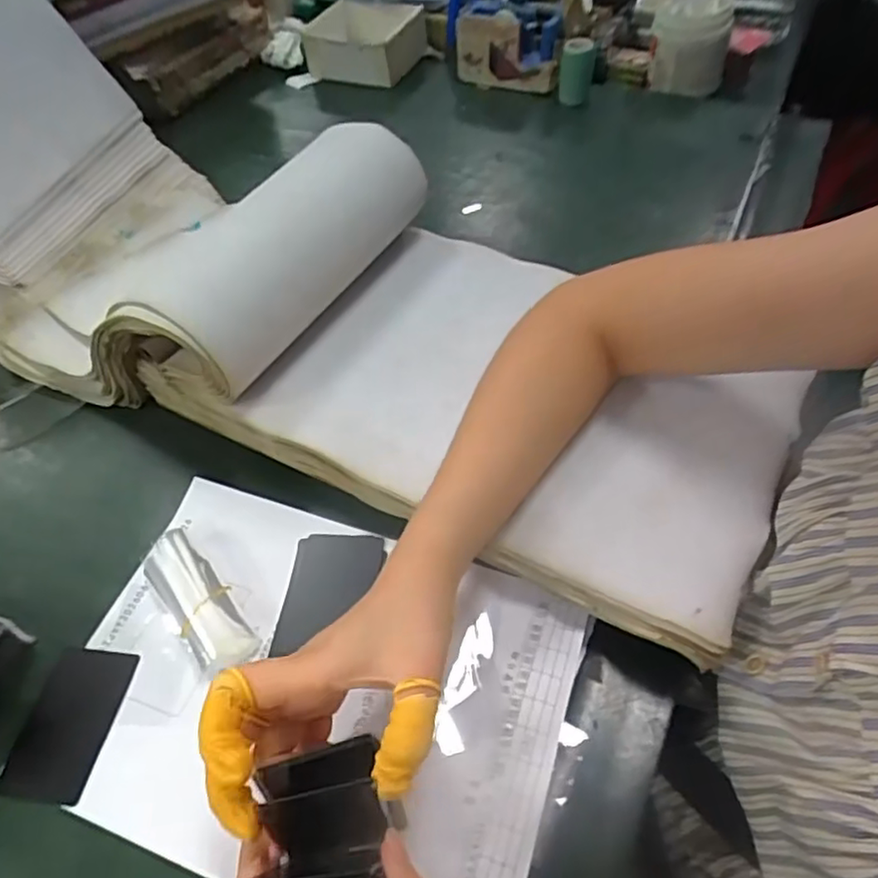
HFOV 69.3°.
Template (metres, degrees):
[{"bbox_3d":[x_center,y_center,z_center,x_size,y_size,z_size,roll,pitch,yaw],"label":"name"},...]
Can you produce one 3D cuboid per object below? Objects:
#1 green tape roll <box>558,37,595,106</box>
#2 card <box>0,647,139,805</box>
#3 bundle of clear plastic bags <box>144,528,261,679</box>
[{"bbox_3d":[0.171,-0.457,0.795,0.041,0.064,0.040,7,53,10],"label":"green tape roll"},{"bbox_3d":[-0.222,0.169,0.381,0.055,0.004,0.084,2,52,11],"label":"card"},{"bbox_3d":[-0.158,0.104,0.410,0.037,0.034,0.103,-35,57,-21],"label":"bundle of clear plastic bags"}]

